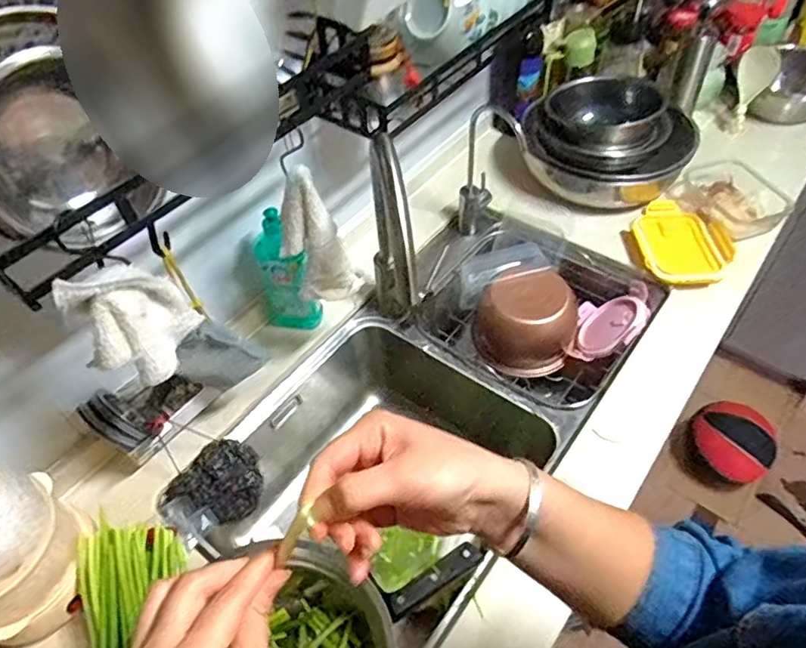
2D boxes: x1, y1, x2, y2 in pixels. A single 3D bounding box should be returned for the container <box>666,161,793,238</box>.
[{"bbox_3d":[0.579,-0.218,1.047,0.184,0.054,0.153,34,60,28],"label":"container"}]

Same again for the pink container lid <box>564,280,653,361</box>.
[{"bbox_3d":[0.337,-0.001,0.957,0.126,0.025,0.131,-25,31,38],"label":"pink container lid"}]

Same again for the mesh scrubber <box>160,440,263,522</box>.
[{"bbox_3d":[-0.244,0.213,0.782,0.092,0.057,0.121,29,58,26],"label":"mesh scrubber"}]

